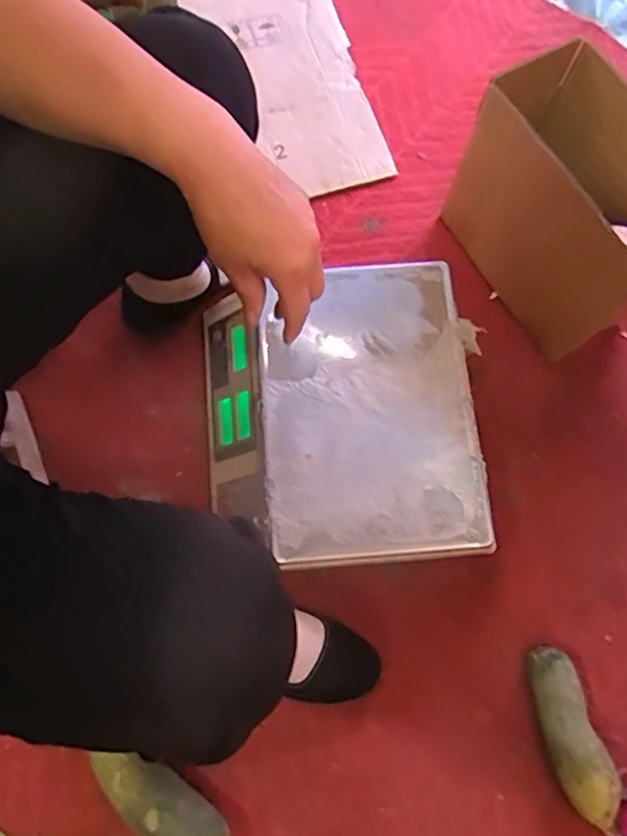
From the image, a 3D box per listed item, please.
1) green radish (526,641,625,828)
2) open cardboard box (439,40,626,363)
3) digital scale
[{"bbox_3d":[0.268,0.333,0.664,0.058,0.047,0.170,-19,73,-8],"label":"green radish"},{"bbox_3d":[0.292,-0.251,0.756,0.140,0.236,0.292,-31,75,-11],"label":"open cardboard box"},{"bbox_3d":[0.033,0.002,0.731,0.296,0.110,0.329,-5,72,-4],"label":"digital scale"}]

